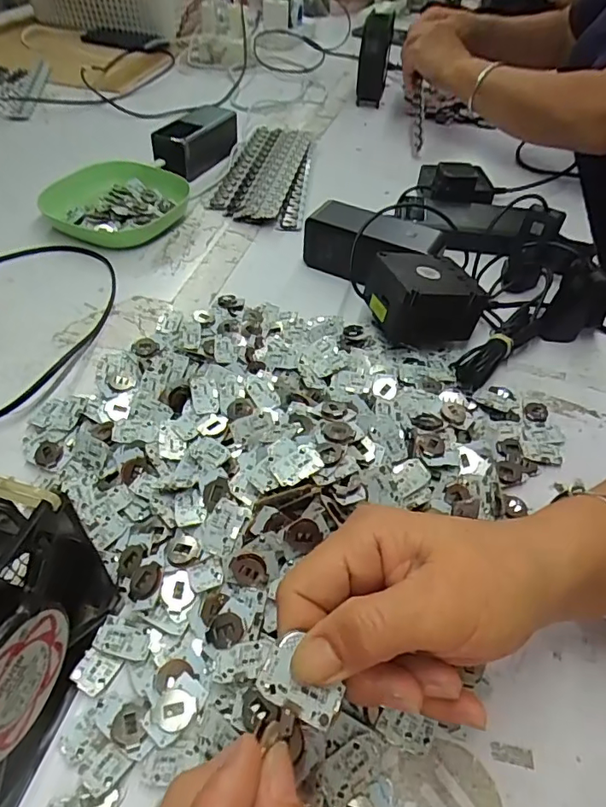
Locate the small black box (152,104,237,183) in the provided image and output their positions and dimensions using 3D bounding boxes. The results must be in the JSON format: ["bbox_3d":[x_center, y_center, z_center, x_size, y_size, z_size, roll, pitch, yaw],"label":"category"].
[{"bbox_3d":[-0.140,-0.353,0.690,0.059,0.050,0.139,19,48,14],"label":"small black box"}]

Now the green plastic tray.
[{"bbox_3d":[-0.204,-0.226,0.583,0.120,0.034,0.149,20,49,15],"label":"green plastic tray"}]

